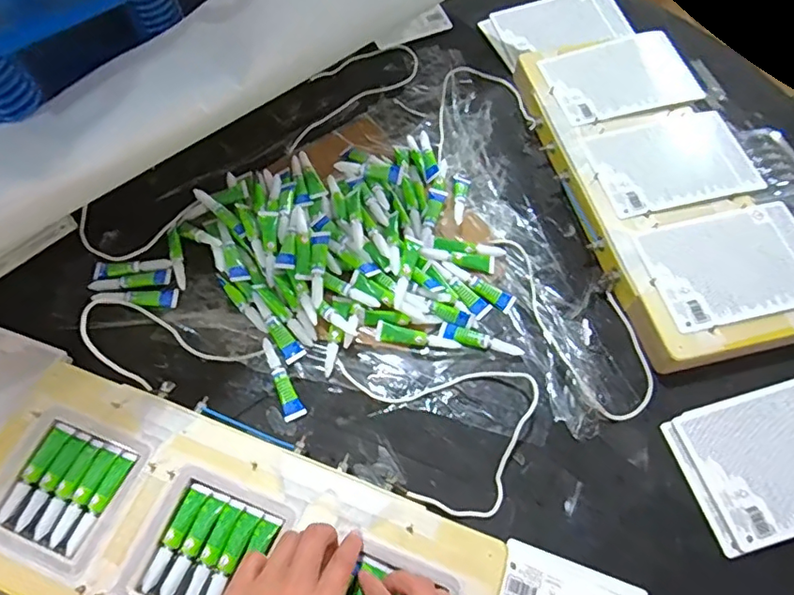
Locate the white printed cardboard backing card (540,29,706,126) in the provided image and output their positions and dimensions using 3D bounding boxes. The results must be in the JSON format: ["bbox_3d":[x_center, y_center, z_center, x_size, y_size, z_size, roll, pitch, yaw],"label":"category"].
[{"bbox_3d":[0.275,-0.268,0.665,0.175,0.010,0.124,-16,63,-5],"label":"white printed cardboard backing card"}]

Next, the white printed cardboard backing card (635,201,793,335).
[{"bbox_3d":[0.336,-0.033,0.536,0.172,0.010,0.114,-12,63,-4],"label":"white printed cardboard backing card"}]

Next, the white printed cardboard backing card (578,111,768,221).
[{"bbox_3d":[0.306,-0.146,0.601,0.183,0.011,0.123,-13,63,-6],"label":"white printed cardboard backing card"}]

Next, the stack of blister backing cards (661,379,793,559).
[{"bbox_3d":[0.343,0.136,0.473,0.181,0.010,0.116,-19,62,2],"label":"stack of blister backing cards"}]

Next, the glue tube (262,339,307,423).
[{"bbox_3d":[-0.113,0.079,0.519,0.020,0.015,0.081,-26,64,-14],"label":"glue tube"}]

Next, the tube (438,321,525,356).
[{"bbox_3d":[0.083,0.043,0.536,0.081,0.009,0.016,15,62,8],"label":"tube"}]

